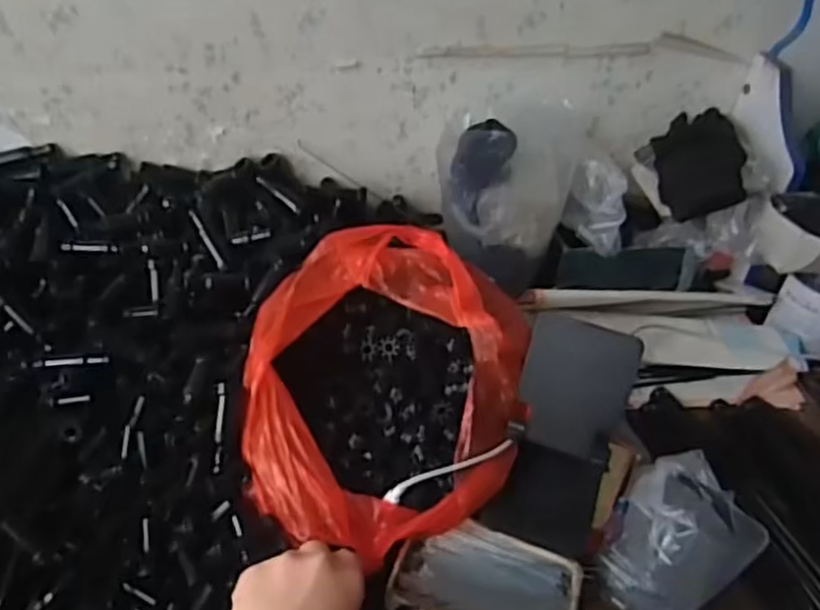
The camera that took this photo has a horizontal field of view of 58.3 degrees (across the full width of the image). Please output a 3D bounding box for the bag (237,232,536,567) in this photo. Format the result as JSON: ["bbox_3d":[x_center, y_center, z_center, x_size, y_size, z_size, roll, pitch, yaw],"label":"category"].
[{"bbox_3d":[-0.019,0.059,0.578,0.214,0.118,0.231,-1,41,-9],"label":"bag"}]

